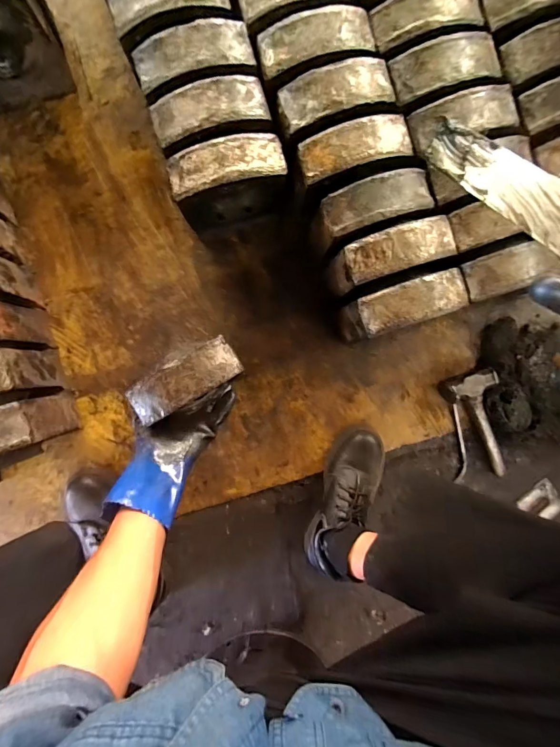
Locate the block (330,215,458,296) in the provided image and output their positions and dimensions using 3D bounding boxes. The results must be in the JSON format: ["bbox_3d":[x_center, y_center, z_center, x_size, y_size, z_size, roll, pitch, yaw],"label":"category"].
[{"bbox_3d":[0.167,-0.176,0.529,0.170,0.067,0.062,-19,93,10],"label":"block"}]

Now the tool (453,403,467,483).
[{"bbox_3d":[0.357,0.139,0.721,0.027,0.006,0.160,-6,95,-18],"label":"tool"}]

